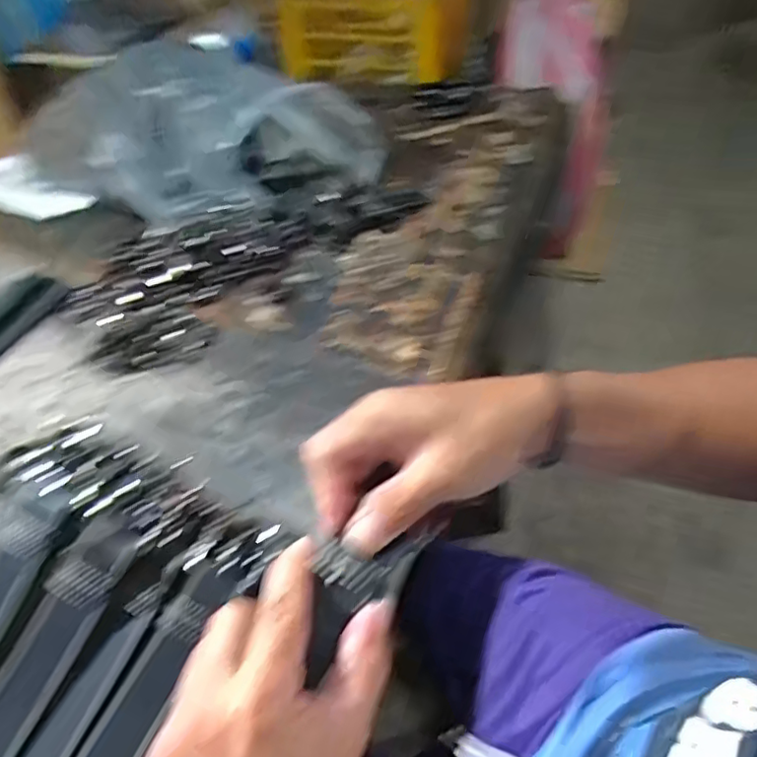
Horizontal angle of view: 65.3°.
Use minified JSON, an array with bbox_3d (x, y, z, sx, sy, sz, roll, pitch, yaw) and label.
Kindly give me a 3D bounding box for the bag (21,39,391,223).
[{"bbox_3d":[-0.181,-0.282,0.707,0.364,0.166,0.156,-2,49,6],"label":"bag"}]

